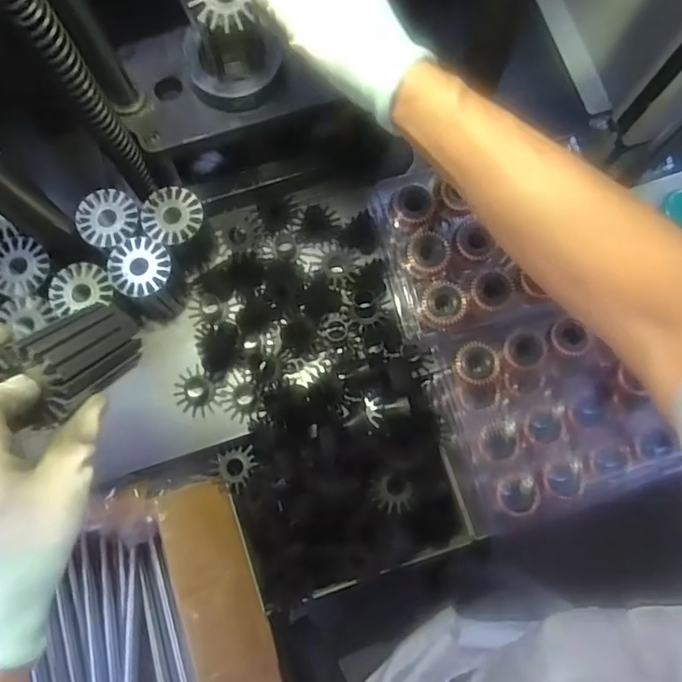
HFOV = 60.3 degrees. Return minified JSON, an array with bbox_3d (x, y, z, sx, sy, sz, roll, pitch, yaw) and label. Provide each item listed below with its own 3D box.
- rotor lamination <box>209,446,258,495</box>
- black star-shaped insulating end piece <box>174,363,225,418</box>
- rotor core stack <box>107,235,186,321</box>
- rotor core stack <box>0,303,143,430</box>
[{"bbox_3d":[-0.104,0.127,0.573,0.047,0.005,0.040,-16,80,-3],"label":"rotor lamination"},{"bbox_3d":[-0.136,0.049,0.560,0.043,0.007,0.042,27,80,5],"label":"black star-shaped insulating end piece"},{"bbox_3d":[-0.172,-0.052,0.540,0.055,0.079,0.063,-15,80,-3],"label":"rotor core stack"},{"bbox_3d":[-0.165,0.010,0.371,0.047,0.098,0.053,19,112,4],"label":"rotor core stack"}]

